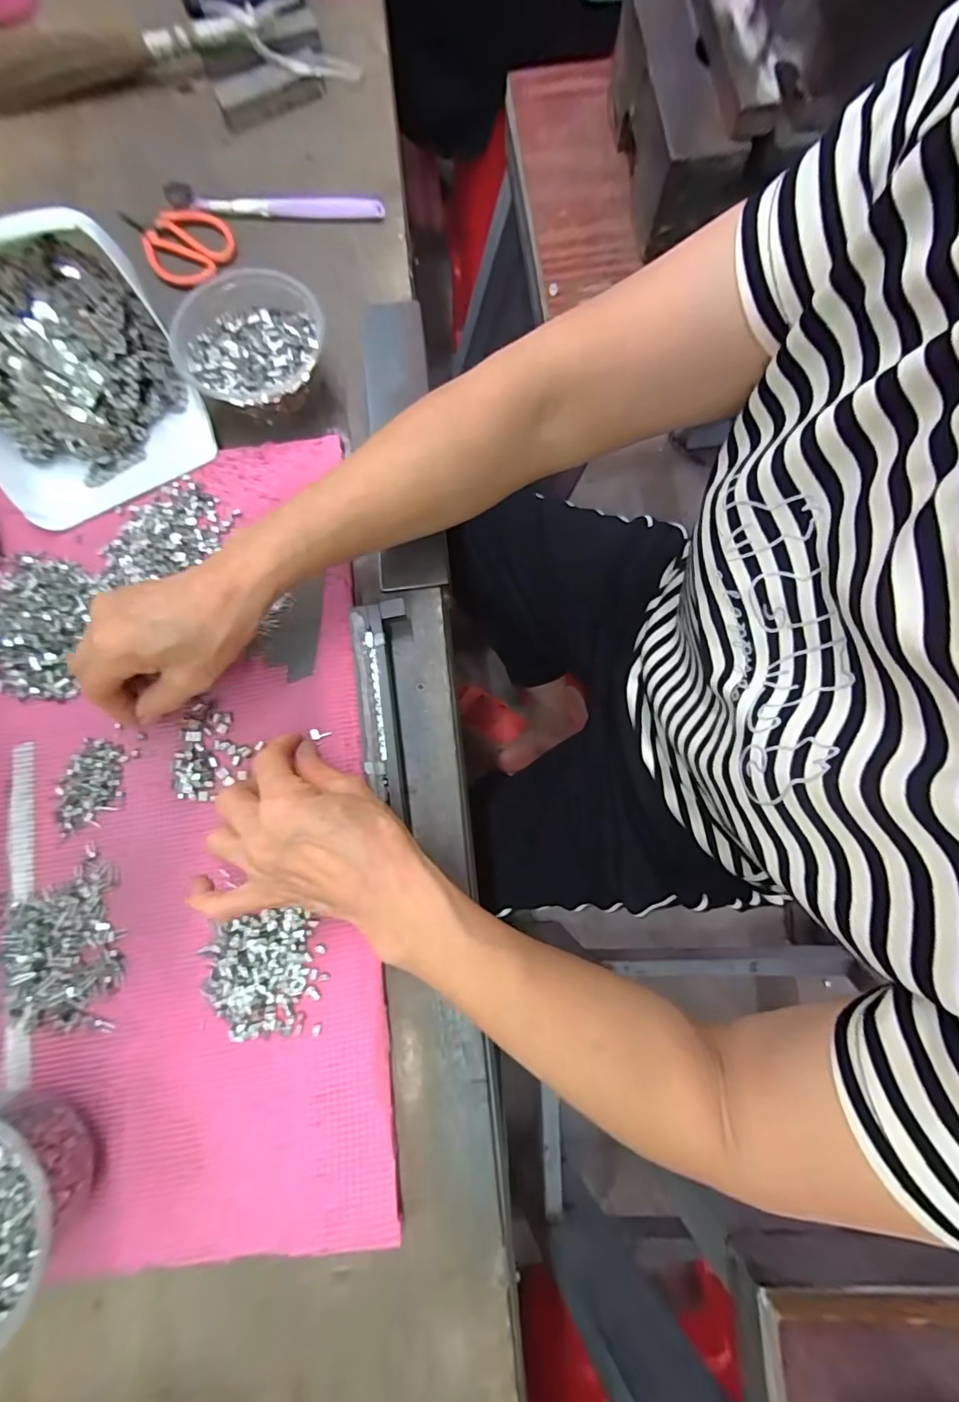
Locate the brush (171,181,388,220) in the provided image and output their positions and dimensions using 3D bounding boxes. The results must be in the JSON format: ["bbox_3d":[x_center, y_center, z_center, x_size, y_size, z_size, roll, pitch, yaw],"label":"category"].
[{"bbox_3d":[-0.178,-0.428,0.438,0.184,0.018,0.016,2,79,2],"label":"brush"}]

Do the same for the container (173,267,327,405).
[{"bbox_3d":[-0.168,-0.261,0.382,0.105,0.046,0.095,-12,80,-2],"label":"container"}]

